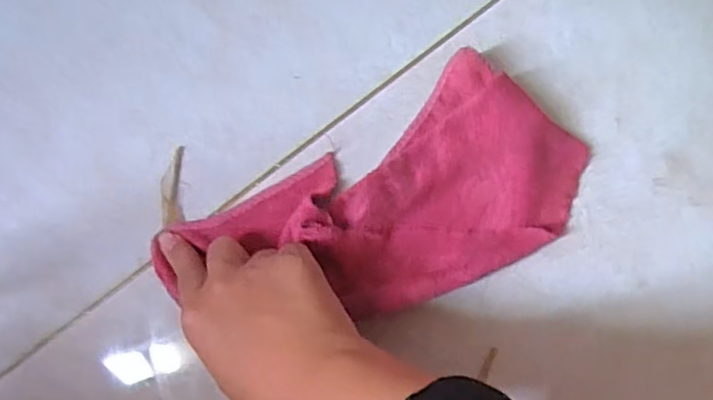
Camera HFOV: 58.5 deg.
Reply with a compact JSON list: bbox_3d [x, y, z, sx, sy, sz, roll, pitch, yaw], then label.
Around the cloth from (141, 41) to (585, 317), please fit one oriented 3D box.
[{"bbox_3d":[0.010,0.014,0.359,0.234,0.027,0.112,-31,81,1],"label":"cloth"}]

